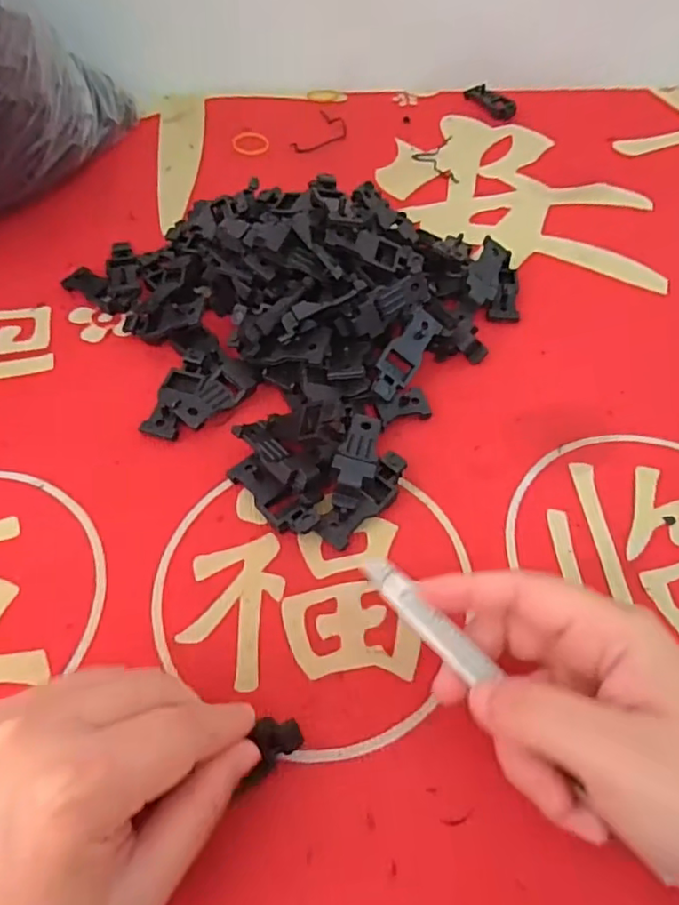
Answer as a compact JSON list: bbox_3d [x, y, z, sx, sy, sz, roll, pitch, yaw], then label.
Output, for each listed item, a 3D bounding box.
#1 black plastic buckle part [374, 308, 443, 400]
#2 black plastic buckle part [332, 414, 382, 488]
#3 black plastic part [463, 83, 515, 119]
[{"bbox_3d":[0.036,-0.054,0.325,0.020,0.004,0.053,35,81,-7],"label":"black plastic buckle part"},{"bbox_3d":[0.010,-0.001,0.292,0.020,0.007,0.048,12,41,6],"label":"black plastic buckle part"},{"bbox_3d":[0.135,-0.313,0.519,0.023,0.013,0.052,-28,61,-19],"label":"black plastic part"}]

